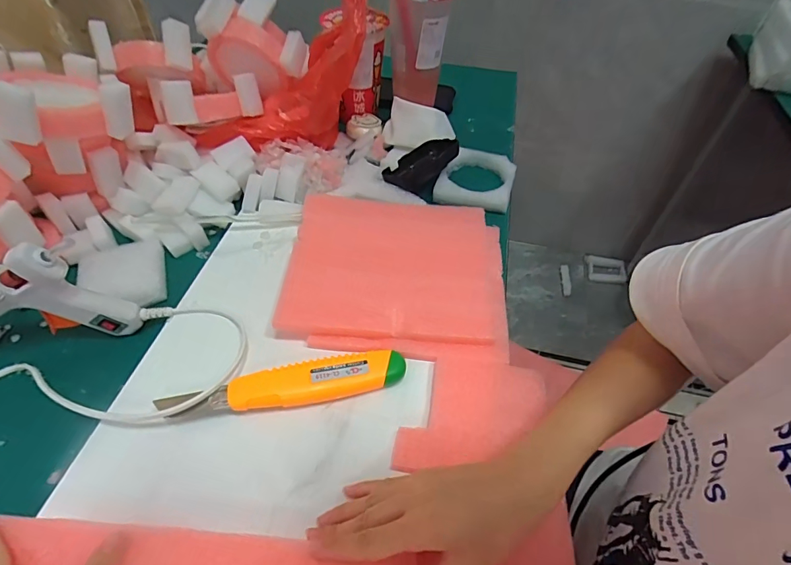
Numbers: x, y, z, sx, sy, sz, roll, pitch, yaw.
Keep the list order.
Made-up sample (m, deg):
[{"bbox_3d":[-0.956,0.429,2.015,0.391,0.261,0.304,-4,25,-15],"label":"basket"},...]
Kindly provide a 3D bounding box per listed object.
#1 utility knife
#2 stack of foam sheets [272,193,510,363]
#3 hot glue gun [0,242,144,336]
[{"bbox_3d":[-0.084,0.085,0.341,0.185,0.022,0.032,-10,51,-11],"label":"utility knife"},{"bbox_3d":[0.002,-0.013,0.425,0.208,0.030,0.184,6,50,3],"label":"stack of foam sheets"},{"bbox_3d":[-0.295,0.012,0.337,0.136,0.094,0.024,-8,51,-9],"label":"hot glue gun"}]

